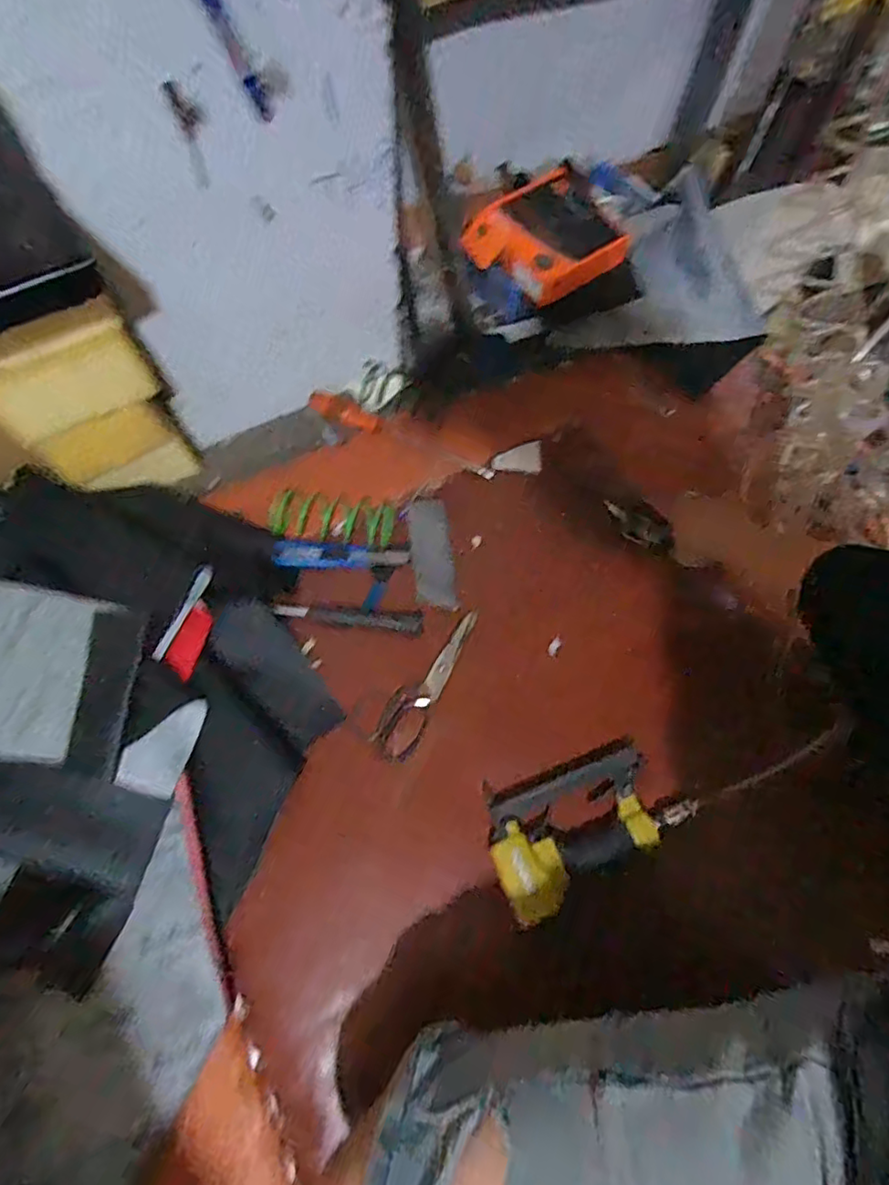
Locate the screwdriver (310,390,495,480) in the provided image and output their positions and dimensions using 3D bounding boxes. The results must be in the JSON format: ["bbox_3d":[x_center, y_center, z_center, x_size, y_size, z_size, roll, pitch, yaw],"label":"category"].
[{"bbox_3d":[-0.058,-0.215,0.803,0.266,0.021,0.039,21,67,7],"label":"screwdriver"}]

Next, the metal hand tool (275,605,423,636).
[{"bbox_3d":[-0.110,0.029,0.696,0.166,0.017,0.024,4,66,-1],"label":"metal hand tool"}]

